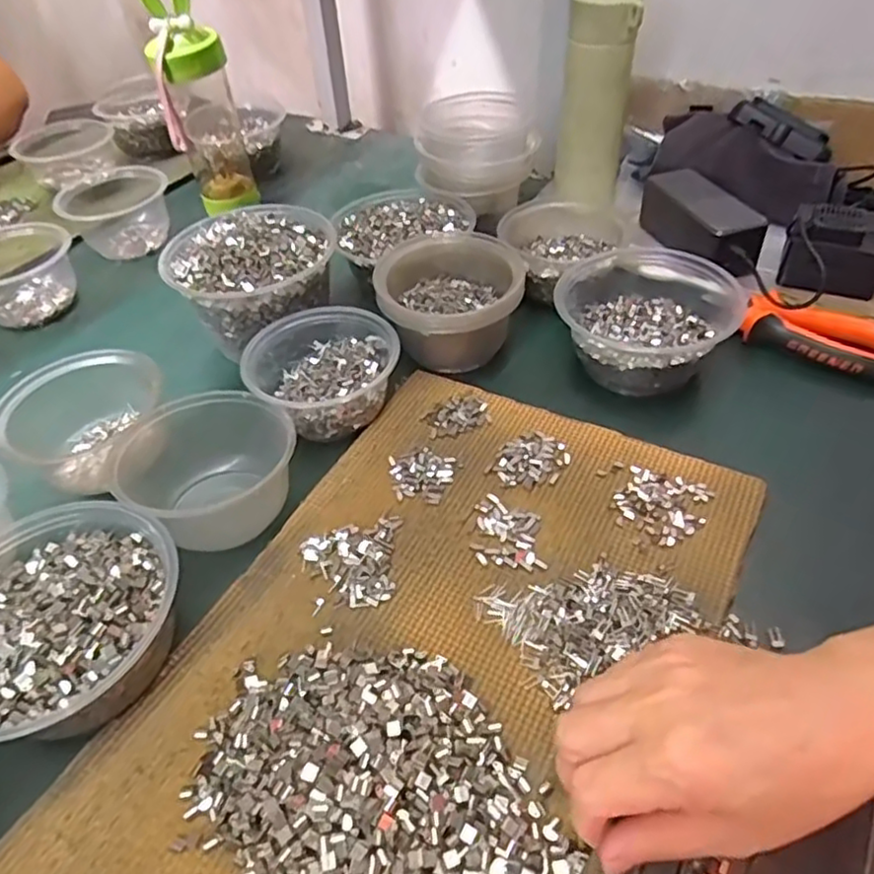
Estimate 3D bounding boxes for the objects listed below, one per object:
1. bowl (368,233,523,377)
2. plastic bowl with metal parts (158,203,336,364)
[{"bbox_3d":[0.011,-0.110,0.534,0.109,0.068,0.107,-3,46,3],"label":"bowl"},{"bbox_3d":[-0.157,-0.133,0.572,0.139,0.091,0.127,-3,46,3],"label":"plastic bowl with metal parts"}]

